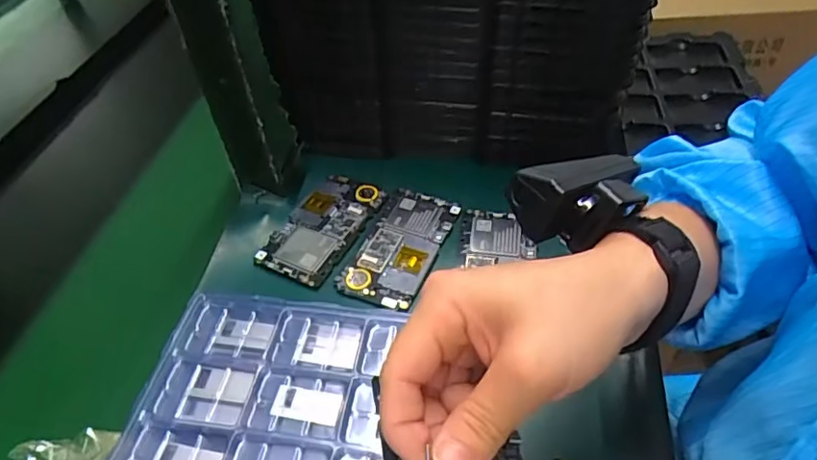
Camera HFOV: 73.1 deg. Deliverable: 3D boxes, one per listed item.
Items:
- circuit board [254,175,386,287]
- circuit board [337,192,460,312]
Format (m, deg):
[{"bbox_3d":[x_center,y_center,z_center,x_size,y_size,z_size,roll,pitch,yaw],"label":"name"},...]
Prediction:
[{"bbox_3d":[-0.076,-0.005,0.485,0.065,0.010,0.118,17,50,22],"label":"circuit board"},{"bbox_3d":[-0.006,0.013,0.469,0.066,0.010,0.121,16,50,21],"label":"circuit board"}]

